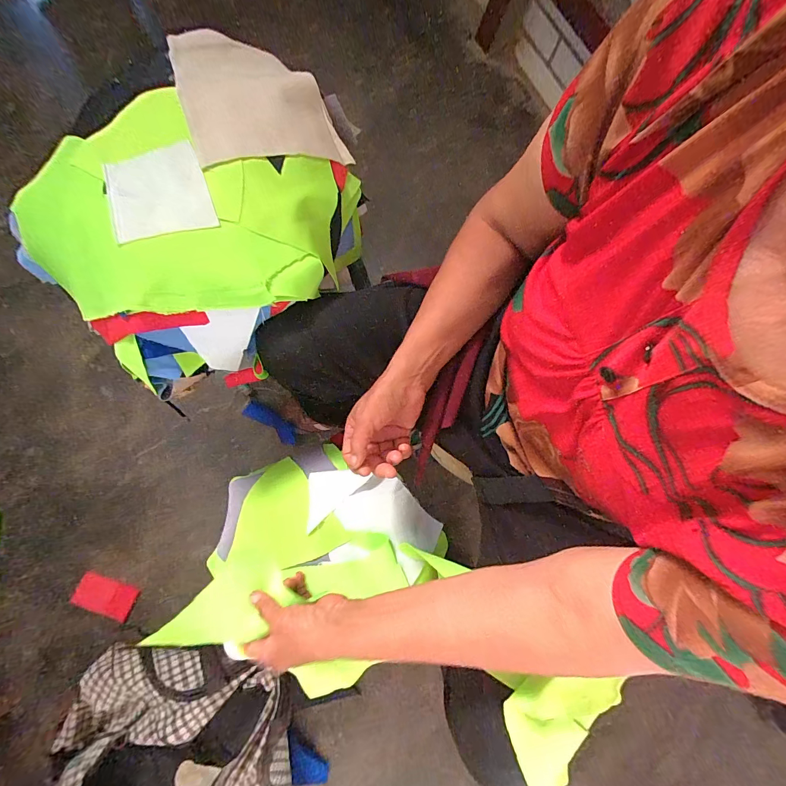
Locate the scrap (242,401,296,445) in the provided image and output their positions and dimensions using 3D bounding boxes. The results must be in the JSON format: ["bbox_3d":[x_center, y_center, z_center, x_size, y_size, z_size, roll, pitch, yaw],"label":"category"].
[{"bbox_3d":[-0.292,0.068,0.875,0.164,0.007,0.048,28,91,20],"label":"scrap"}]

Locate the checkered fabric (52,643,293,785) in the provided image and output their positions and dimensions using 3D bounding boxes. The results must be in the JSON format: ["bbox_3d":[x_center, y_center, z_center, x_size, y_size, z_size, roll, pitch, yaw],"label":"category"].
[{"bbox_3d":[-0.425,0.757,0.709,0.462,0.131,0.475,12,80,1],"label":"checkered fabric"}]

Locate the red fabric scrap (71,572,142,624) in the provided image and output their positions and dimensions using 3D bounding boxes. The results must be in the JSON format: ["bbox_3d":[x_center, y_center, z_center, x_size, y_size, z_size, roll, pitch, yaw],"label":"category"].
[{"bbox_3d":[-0.646,0.458,0.830,0.133,0.014,0.071,19,80,2],"label":"red fabric scrap"}]

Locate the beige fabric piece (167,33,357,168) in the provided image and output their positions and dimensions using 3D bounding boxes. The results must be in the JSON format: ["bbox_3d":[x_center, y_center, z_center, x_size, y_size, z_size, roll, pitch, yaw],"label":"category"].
[{"bbox_3d":[-0.172,-0.382,0.479,0.189,0.083,0.221,-25,82,-5],"label":"beige fabric piece"}]

